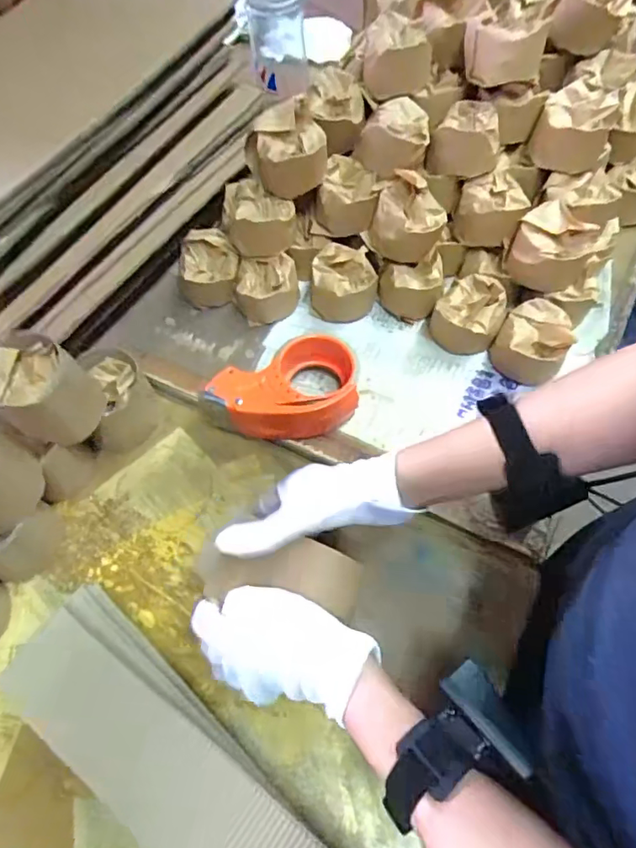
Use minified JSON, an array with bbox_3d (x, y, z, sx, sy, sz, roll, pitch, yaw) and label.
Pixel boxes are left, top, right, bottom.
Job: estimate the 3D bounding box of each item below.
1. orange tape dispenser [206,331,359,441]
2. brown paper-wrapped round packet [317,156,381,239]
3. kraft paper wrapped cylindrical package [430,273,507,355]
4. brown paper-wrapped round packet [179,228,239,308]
[{"bbox_3d":[-0.035,-0.038,0.547,0.149,0.061,0.098,-3,63,1],"label":"orange tape dispenser"},{"bbox_3d":[0.034,-0.263,0.606,0.072,0.048,0.075,-1,63,2],"label":"brown paper-wrapped round packet"},{"bbox_3d":[0.167,-0.125,0.585,0.070,0.051,0.076,-1,63,2],"label":"kraft paper wrapped cylindrical package"},{"bbox_3d":[-0.131,-0.185,0.629,0.070,0.060,0.073,-1,63,2],"label":"brown paper-wrapped round packet"}]

